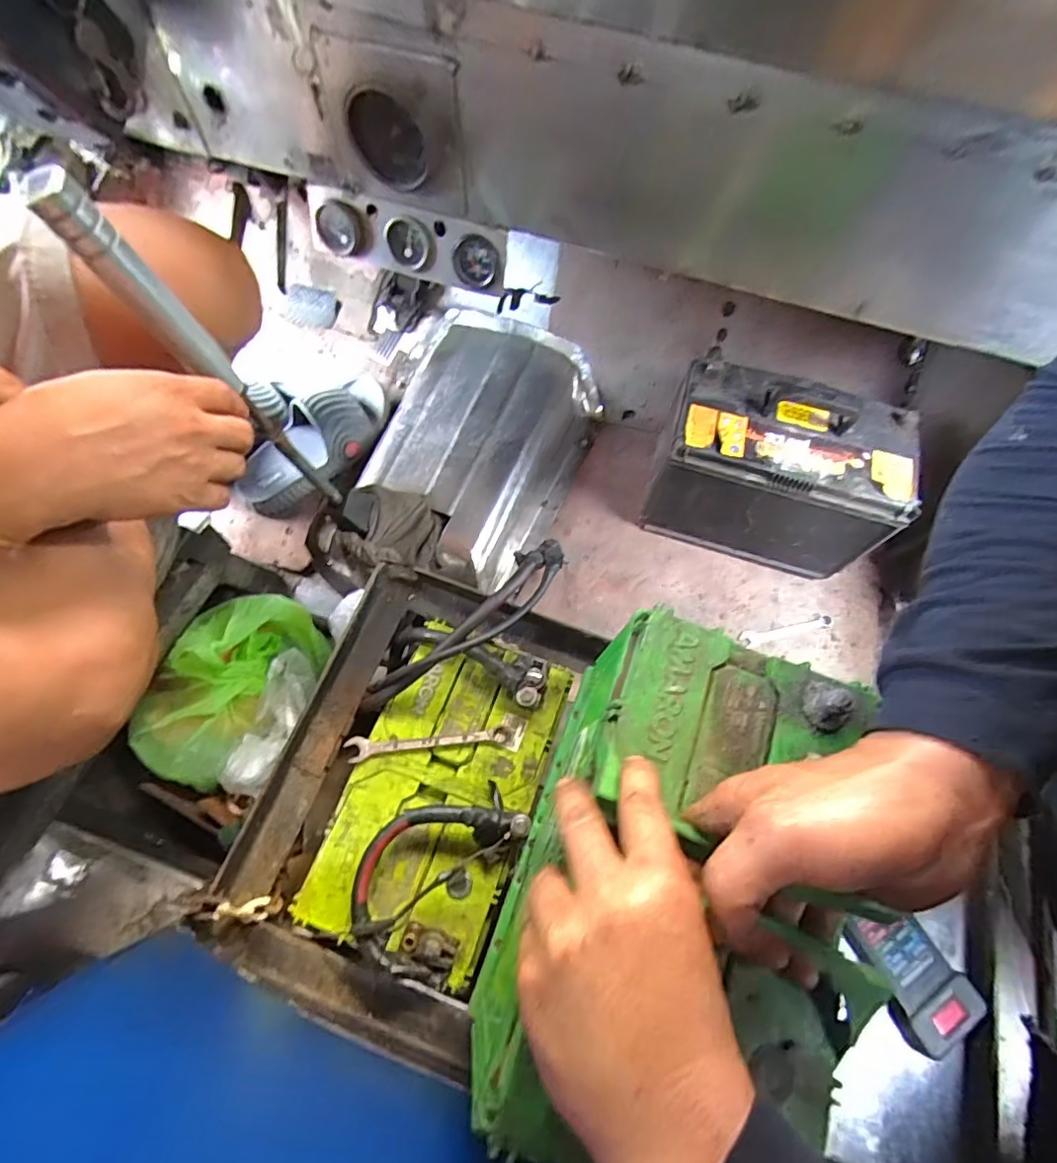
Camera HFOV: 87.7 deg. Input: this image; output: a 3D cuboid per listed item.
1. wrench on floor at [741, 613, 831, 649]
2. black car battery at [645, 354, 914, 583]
[{"bbox_3d":[0.391,0.071,0.833,0.143,0.008,0.027,-15,69,-7],"label":"wrench on floor"},{"bbox_3d":[0.349,-0.164,0.792,0.317,0.251,0.183,14,69,5],"label":"black car battery"}]

